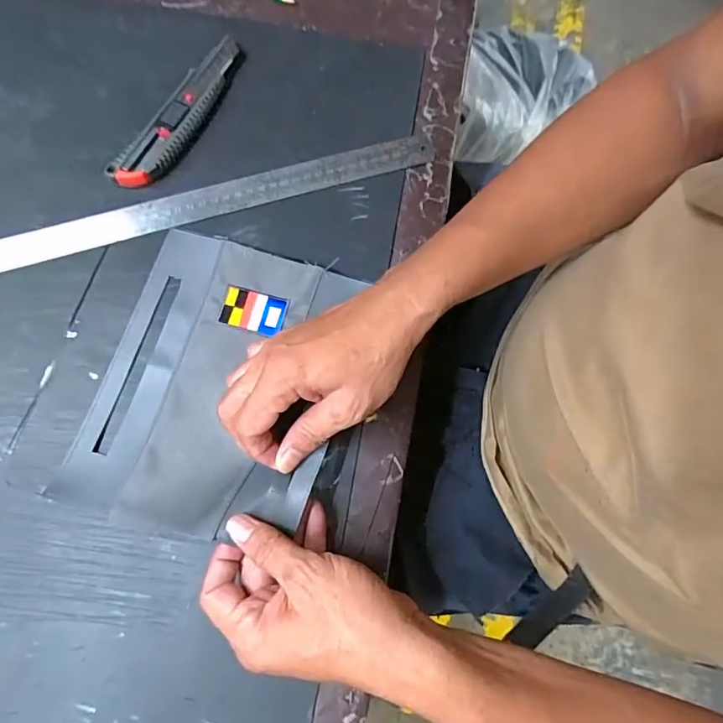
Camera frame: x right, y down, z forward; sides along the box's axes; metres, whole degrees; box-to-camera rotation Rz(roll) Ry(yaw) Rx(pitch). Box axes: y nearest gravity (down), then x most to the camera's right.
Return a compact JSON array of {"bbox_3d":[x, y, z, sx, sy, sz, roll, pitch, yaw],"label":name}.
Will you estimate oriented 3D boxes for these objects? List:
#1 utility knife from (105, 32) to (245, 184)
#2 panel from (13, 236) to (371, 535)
[{"bbox_3d":[-0.152,-0.211,0.419,0.042,0.017,0.162,32,76,7],"label":"utility knife"},{"bbox_3d":[-0.123,0.006,0.356,0.209,0.032,0.213,15,75,3],"label":"panel"}]

